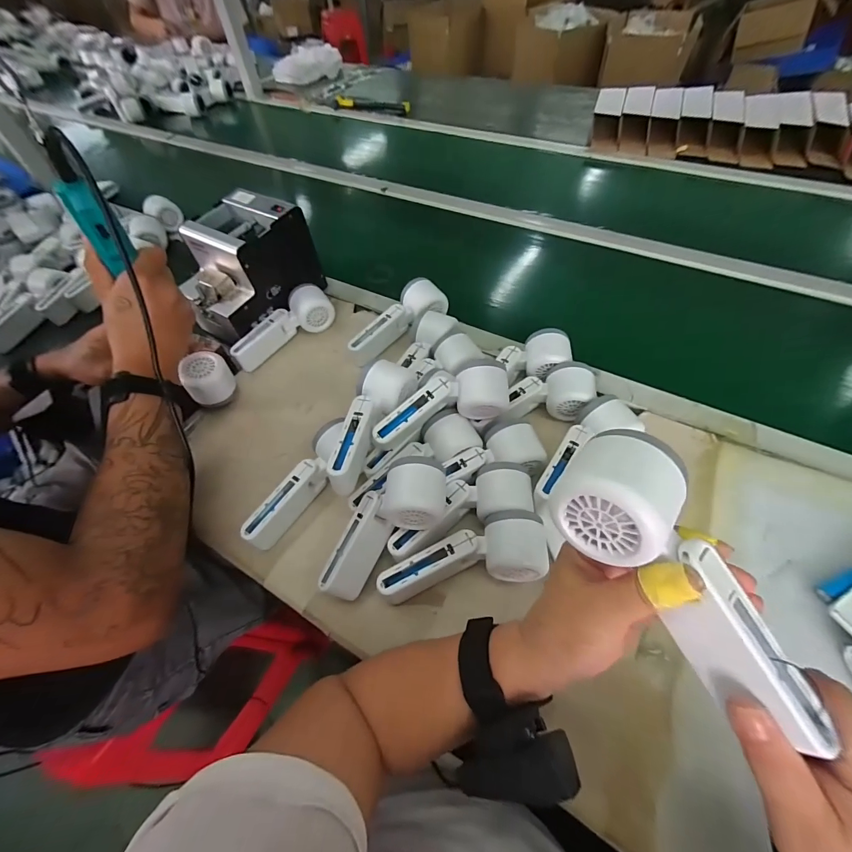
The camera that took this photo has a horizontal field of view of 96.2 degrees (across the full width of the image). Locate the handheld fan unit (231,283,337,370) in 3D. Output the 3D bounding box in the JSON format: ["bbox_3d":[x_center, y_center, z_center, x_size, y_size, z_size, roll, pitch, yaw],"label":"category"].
[{"bbox_3d":[-0.221,-0.153,0.583,0.165,0.059,0.046,-38,61,-20],"label":"handheld fan unit"}]

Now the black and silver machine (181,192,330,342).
[{"bbox_3d":[-0.268,-0.235,0.573,0.113,0.132,0.183,27,62,21],"label":"black and silver machine"}]

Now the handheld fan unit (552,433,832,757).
[{"bbox_3d":[0.132,0.075,0.200,0.055,0.048,0.158,-35,84,-18],"label":"handheld fan unit"}]

